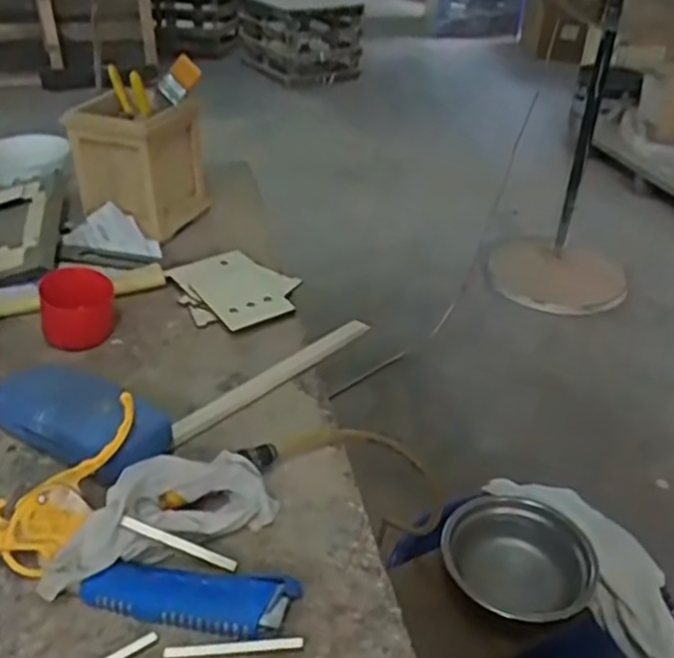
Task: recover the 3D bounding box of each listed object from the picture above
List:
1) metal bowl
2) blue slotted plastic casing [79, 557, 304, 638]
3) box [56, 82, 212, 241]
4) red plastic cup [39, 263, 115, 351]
[{"bbox_3d":[0.218,0.268,0.854,0.157,0.045,0.175,1,33,-2],"label":"metal bowl"},{"bbox_3d":[-0.089,0.160,0.435,0.126,0.021,0.035,6,32,7],"label":"blue slotted plastic casing"},{"bbox_3d":[-0.219,-0.183,0.801,0.107,0.135,0.102,14,35,18],"label":"box"},{"bbox_3d":[-0.238,-0.019,0.661,0.057,0.061,0.053,-1,33,-4],"label":"red plastic cup"}]

